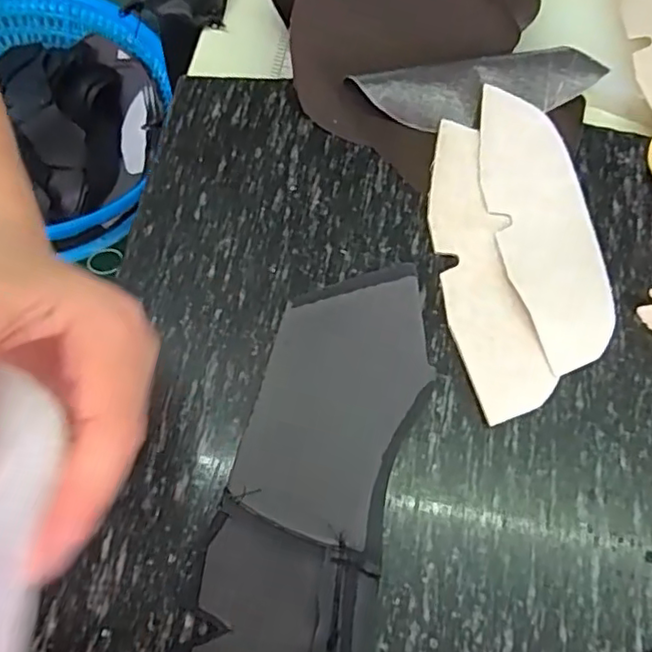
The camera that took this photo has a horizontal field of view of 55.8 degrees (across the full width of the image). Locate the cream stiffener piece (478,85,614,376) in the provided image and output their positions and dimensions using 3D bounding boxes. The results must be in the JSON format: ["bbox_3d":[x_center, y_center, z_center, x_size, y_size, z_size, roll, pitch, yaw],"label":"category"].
[{"bbox_3d":[0.120,-0.057,0.338,0.060,0.004,0.162,-7,73,-16],"label":"cream stiffener piece"}]

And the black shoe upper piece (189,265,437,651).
[{"bbox_3d":[-0.007,0.127,0.255,0.089,0.011,0.317,7,69,-5],"label":"black shoe upper piece"}]

